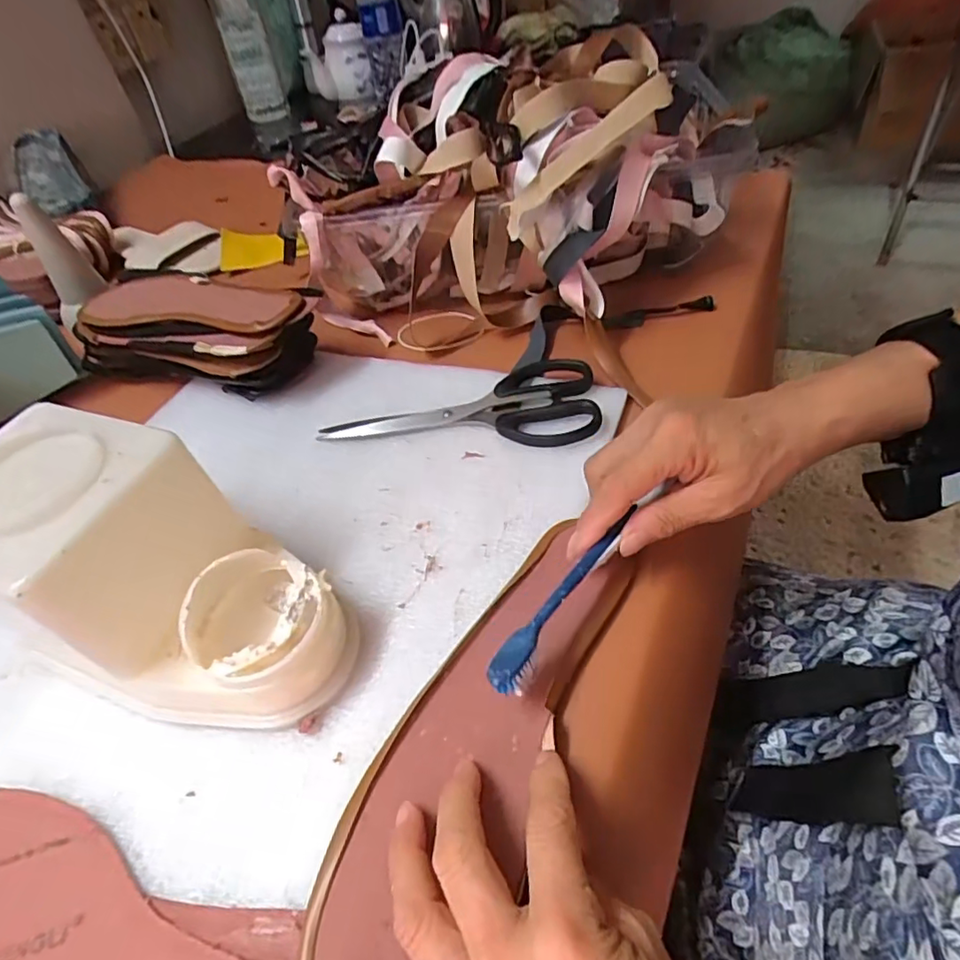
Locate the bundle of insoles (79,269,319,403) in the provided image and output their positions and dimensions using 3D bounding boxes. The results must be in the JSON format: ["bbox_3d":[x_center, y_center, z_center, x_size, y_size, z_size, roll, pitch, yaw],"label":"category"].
[{"bbox_3d":[-0.243,-0.131,0.494,0.238,0.062,0.088,11,50,22],"label":"bundle of insoles"}]

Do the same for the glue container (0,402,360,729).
[{"bbox_3d":[-0.167,0.048,0.295,0.189,0.115,0.104,13,50,23],"label":"glue container"}]

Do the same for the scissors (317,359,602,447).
[{"bbox_3d":[-0.015,-0.056,0.426,0.196,0.021,0.076,-1,48,11],"label":"scissors"}]

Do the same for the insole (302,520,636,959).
[{"bbox_3d":[0.003,0.117,0.267,0.069,0.019,0.224,26,56,25],"label":"insole"}]

